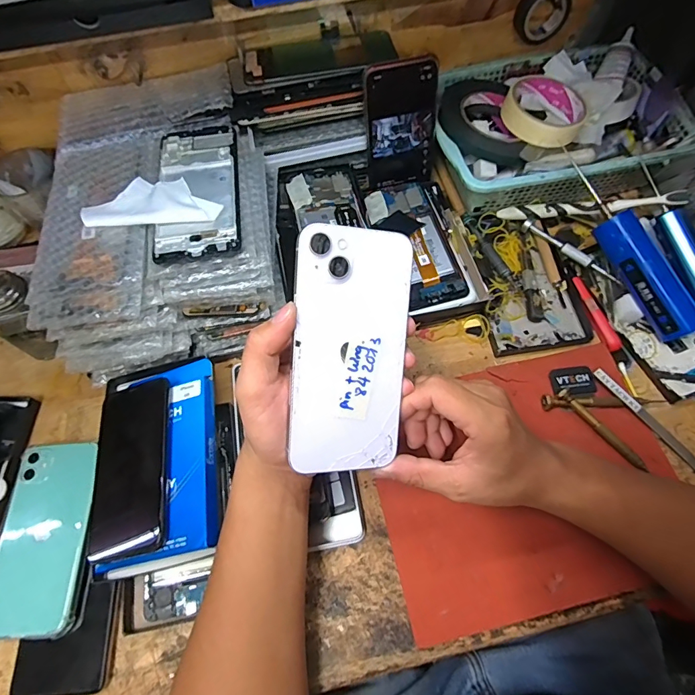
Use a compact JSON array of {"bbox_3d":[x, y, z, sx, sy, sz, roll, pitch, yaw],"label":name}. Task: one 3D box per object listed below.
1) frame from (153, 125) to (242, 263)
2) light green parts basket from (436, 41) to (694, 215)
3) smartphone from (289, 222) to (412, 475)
[{"bbox_3d":[-0.132,-0.143,0.381,0.071,0.004,0.151,-8,64,-1],"label":"frame"},{"bbox_3d":[0.236,-0.256,0.502,0.266,0.070,0.193,-11,64,-2],"label":"light green parts basket"},{"bbox_3d":[0.003,0.003,0.281,0.076,0.004,0.157,0,98,-20],"label":"smartphone"}]

